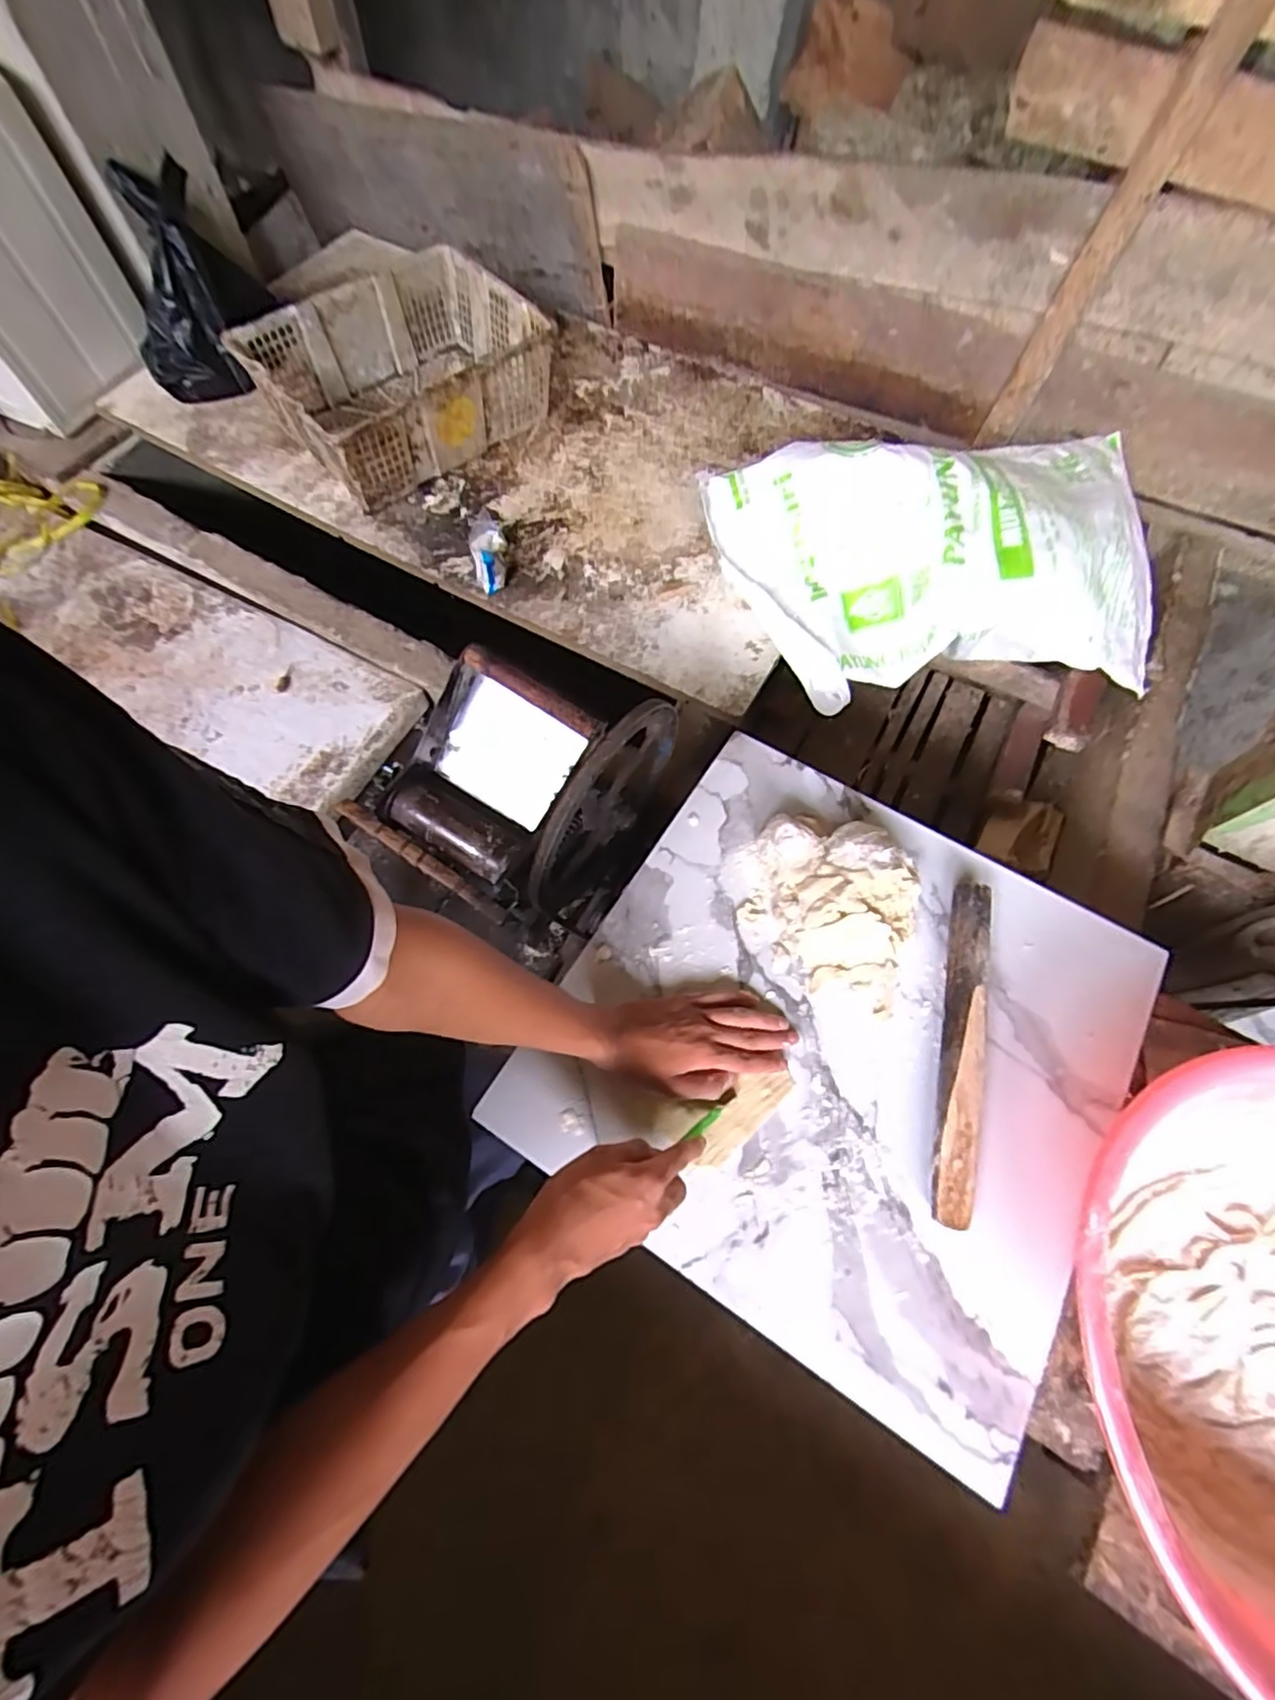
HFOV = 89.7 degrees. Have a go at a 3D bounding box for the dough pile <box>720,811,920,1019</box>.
[{"bbox_3d":[0.184,0.045,0.623,0.188,0.060,0.165,23,69,7],"label":"dough pile"}]

